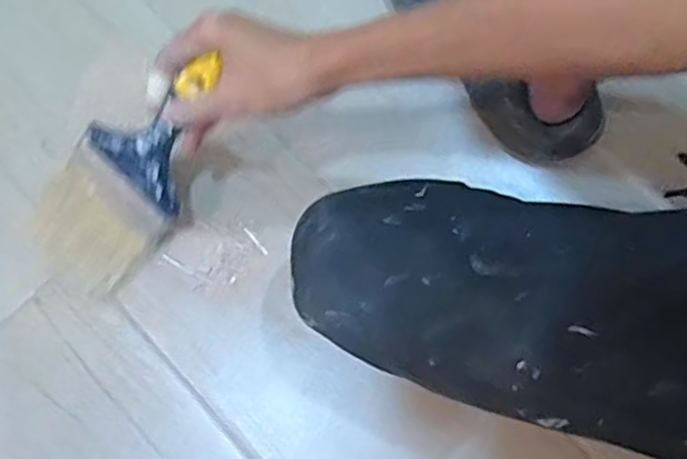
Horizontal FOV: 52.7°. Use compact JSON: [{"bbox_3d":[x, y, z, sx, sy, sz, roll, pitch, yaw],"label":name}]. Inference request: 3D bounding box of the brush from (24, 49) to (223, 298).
[{"bbox_3d":[-0.163,-0.046,0.553,0.242,0.046,0.100,-45,79,28],"label":"brush"}]

